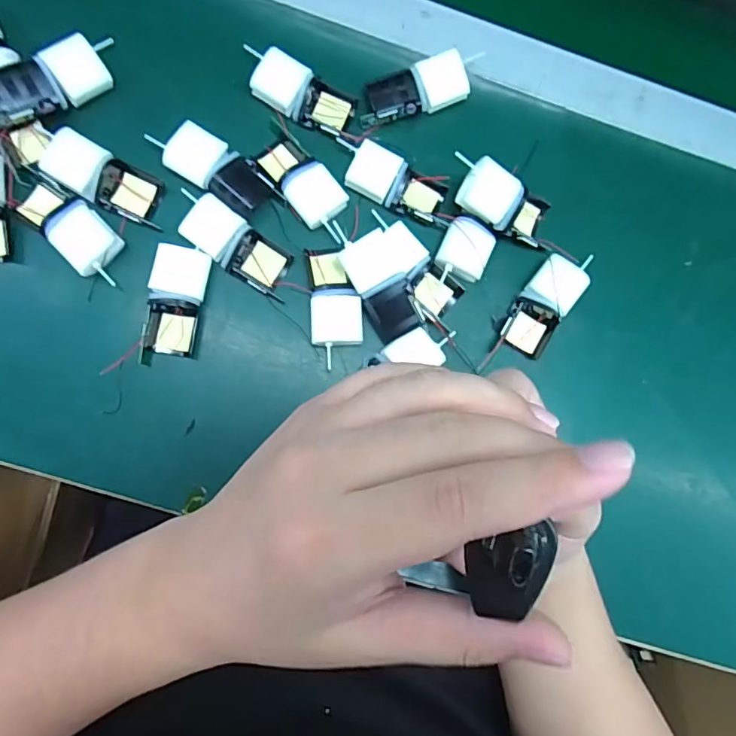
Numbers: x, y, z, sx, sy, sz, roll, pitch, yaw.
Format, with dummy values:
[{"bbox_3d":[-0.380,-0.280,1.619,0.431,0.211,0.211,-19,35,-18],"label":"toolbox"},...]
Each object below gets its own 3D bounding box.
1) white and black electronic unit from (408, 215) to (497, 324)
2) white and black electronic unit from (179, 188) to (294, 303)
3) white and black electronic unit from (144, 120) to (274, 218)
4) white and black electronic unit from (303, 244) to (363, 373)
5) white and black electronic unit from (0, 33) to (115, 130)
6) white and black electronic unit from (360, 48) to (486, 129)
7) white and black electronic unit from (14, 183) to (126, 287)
[{"bbox_3d":[0.064,-0.073,0.390,0.040,0.024,0.082,33,82,-3],"label":"white and black electronic unit"},{"bbox_3d":[-0.096,-0.090,0.379,0.087,0.015,0.038,35,82,-3],"label":"white and black electronic unit"},{"bbox_3d":[-0.113,-0.147,0.381,0.085,0.017,0.038,31,83,-3],"label":"white and black electronic unit"},{"bbox_3d":[-0.024,-0.047,0.383,0.037,0.015,0.086,-4,86,-7],"label":"white and black electronic unit"},{"bbox_3d":[-0.226,-0.203,0.366,0.096,0.029,0.033,-35,90,-8],"label":"white and black electronic unit"},{"bbox_3d":[0.044,-0.218,0.402,0.104,0.024,0.034,-19,88,-8],"label":"white and black electronic unit"},{"bbox_3d":[-0.210,-0.100,0.365,0.083,0.018,0.038,43,82,-1],"label":"white and black electronic unit"}]

